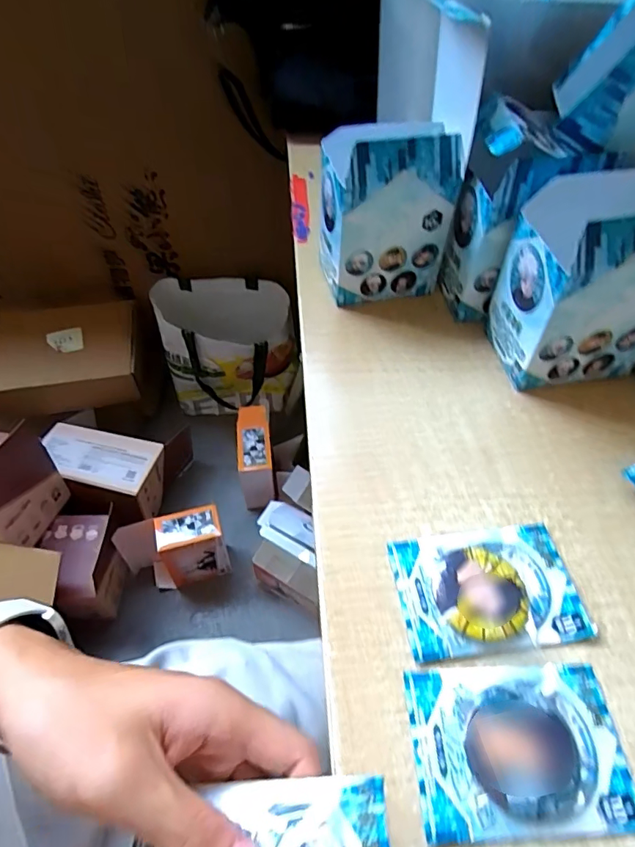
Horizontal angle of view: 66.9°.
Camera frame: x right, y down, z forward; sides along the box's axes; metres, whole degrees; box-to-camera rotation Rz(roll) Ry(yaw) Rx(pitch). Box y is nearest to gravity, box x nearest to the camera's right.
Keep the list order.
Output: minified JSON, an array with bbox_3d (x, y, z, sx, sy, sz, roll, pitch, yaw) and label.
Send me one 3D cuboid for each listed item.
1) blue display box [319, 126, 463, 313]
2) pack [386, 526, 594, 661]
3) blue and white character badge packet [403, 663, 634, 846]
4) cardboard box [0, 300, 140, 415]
[{"bbox_3d":[0.056,-0.178,0.411,0.102,0.141,0.066,-6,53,-6],"label":"blue display box"},{"bbox_3d":[0.100,0.095,0.283,0.104,0.011,0.071,-5,53,-6],"label":"pack"},{"bbox_3d":[0.100,0.158,0.235,0.103,0.008,0.070,-2,53,-4],"label":"blue and white character badge packet"},{"bbox_3d":[-0.599,-0.165,1.136,0.342,0.091,0.295,-10,54,-9],"label":"cardboard box"}]

